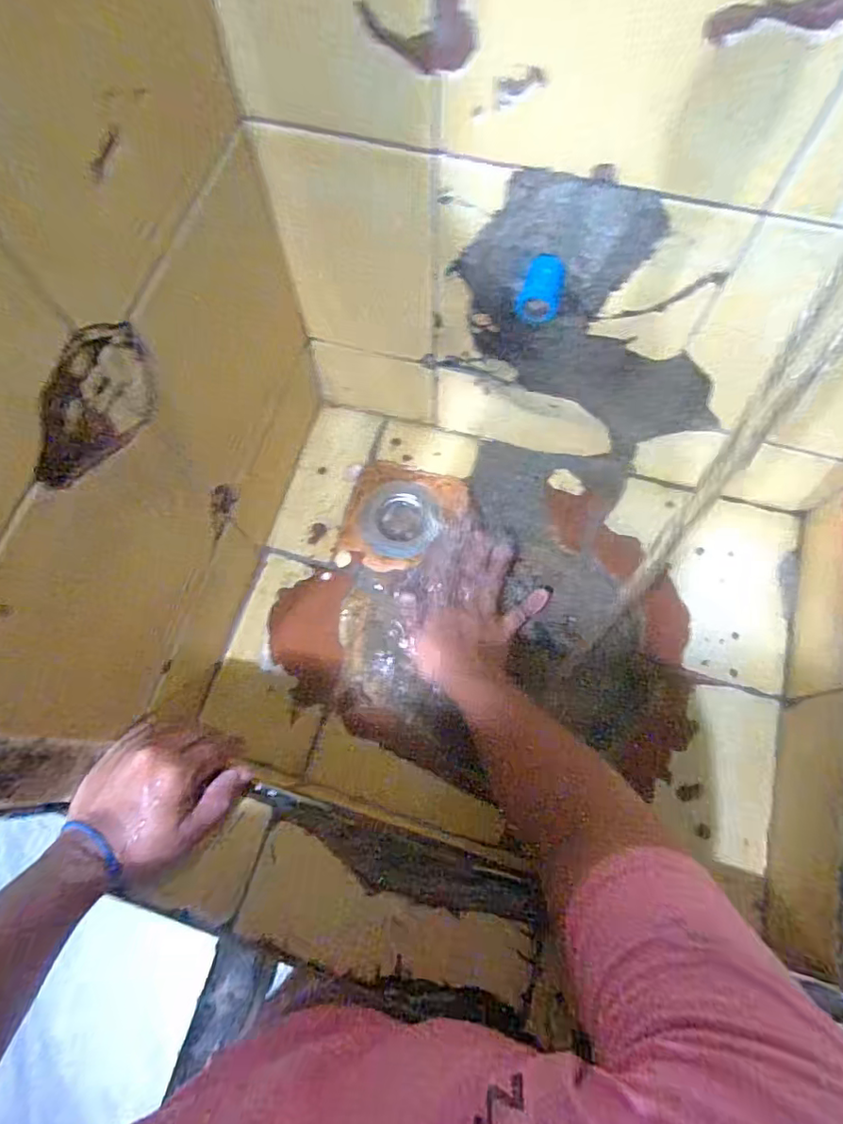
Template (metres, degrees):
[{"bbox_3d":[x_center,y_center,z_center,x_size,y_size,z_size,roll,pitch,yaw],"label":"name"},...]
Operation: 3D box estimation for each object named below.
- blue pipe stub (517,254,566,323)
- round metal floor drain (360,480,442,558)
[{"bbox_3d":[0.084,-0.189,0.392,0.027,0.027,0.038,16,71,7],"label":"blue pipe stub"},{"bbox_3d":[-0.023,-0.047,0.599,0.080,0.018,0.088,-12,70,-3],"label":"round metal floor drain"}]

